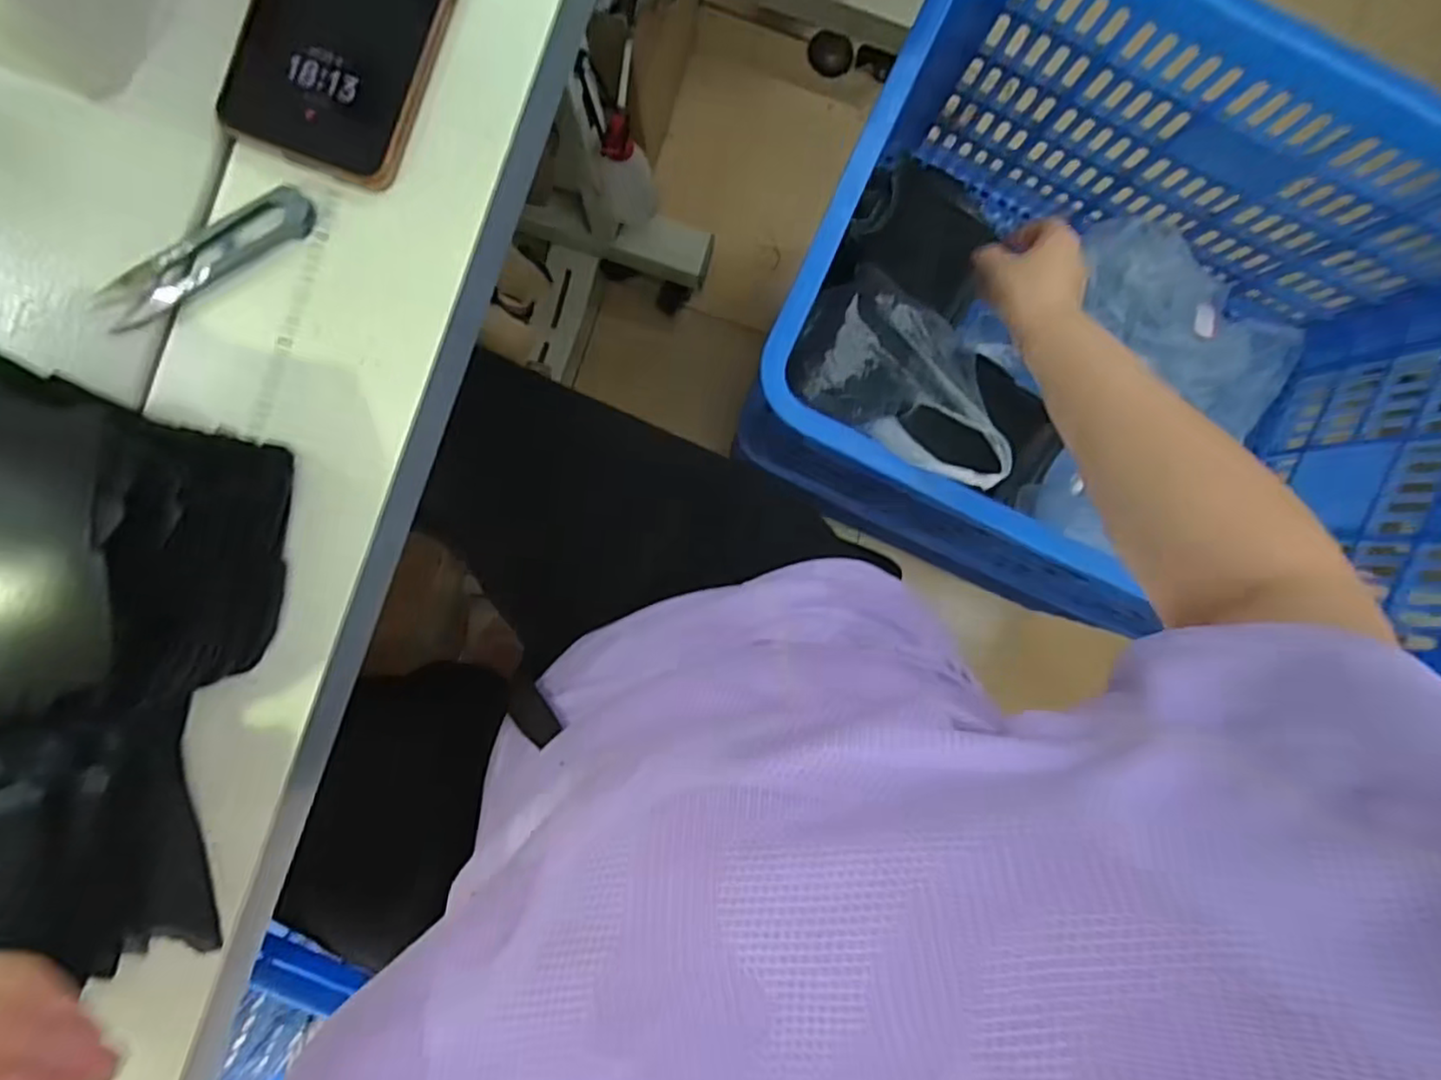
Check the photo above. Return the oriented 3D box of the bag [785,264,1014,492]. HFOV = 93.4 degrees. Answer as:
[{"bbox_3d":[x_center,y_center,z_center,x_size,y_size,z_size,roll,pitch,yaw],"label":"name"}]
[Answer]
[{"bbox_3d":[0.149,-0.125,0.522,0.127,0.104,0.181,-45,93,0],"label":"bag"}]

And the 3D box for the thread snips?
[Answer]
[{"bbox_3d":[-0.223,-0.125,0.296,0.096,0.014,0.023,-30,92,-1],"label":"thread snips"}]

